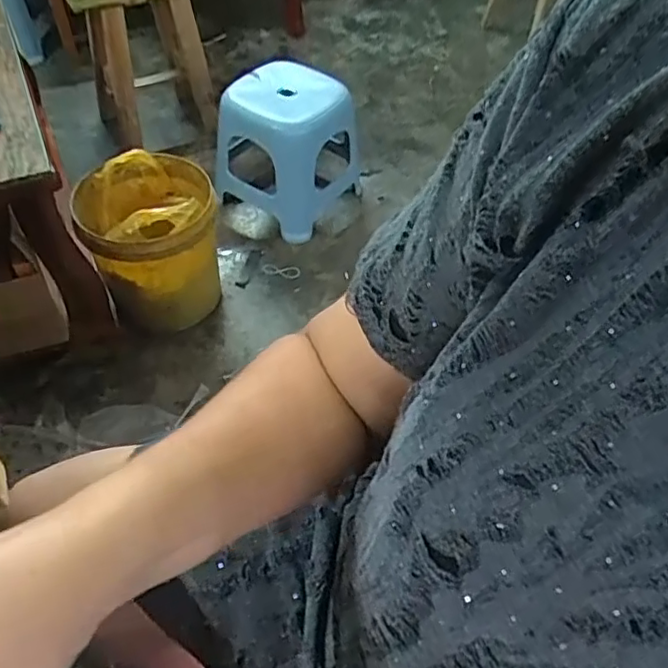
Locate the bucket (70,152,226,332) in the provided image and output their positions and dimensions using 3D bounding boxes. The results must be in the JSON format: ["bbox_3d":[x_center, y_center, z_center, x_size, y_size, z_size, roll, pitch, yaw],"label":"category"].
[{"bbox_3d":[-0.372,-0.182,1.261,0.245,0.313,0.258,2,51,-2],"label":"bucket"}]

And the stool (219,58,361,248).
[{"bbox_3d":[-0.098,-0.478,1.526,0.259,0.304,0.312,32,56,20],"label":"stool"}]

